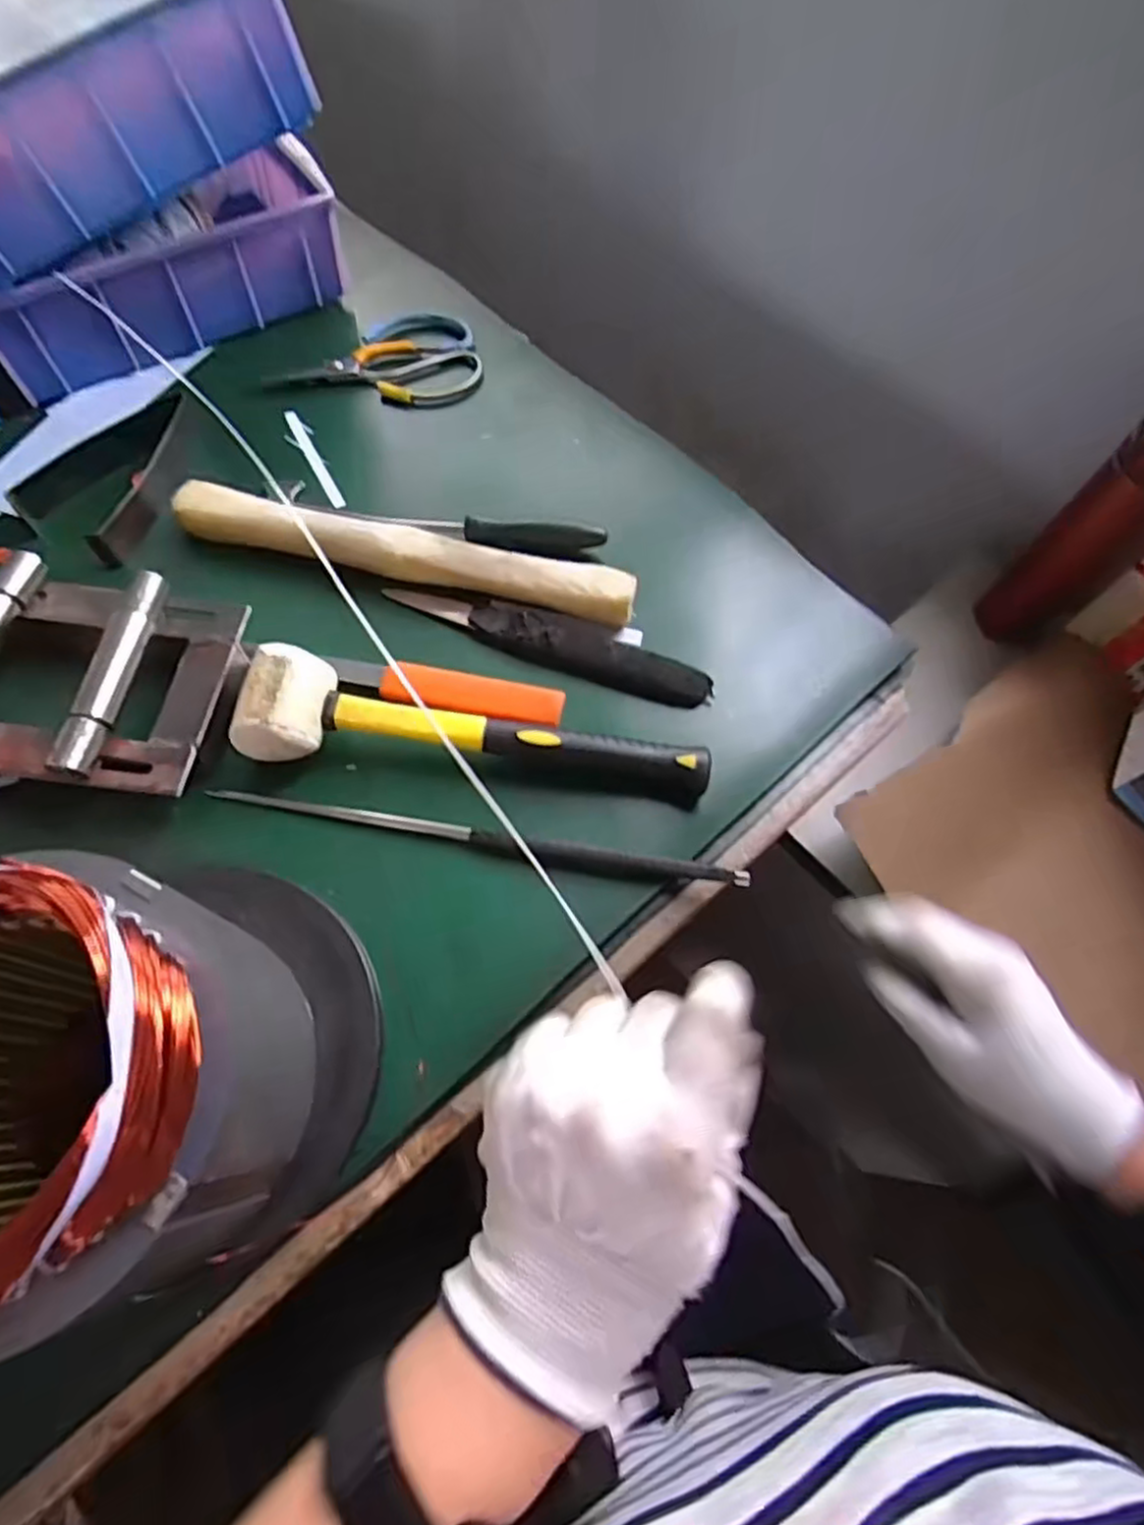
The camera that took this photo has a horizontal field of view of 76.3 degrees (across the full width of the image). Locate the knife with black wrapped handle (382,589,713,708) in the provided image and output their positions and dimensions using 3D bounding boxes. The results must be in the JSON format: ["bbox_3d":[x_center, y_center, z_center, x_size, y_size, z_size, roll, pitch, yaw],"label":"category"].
[{"bbox_3d":[-0.014,-0.084,0.504,0.224,0.032,0.032,20,66,6],"label":"knife with black wrapped handle"}]

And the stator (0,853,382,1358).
[{"bbox_3d":[-0.176,0.118,0.300,0.153,0.185,0.174,34,68,12],"label":"stator"}]

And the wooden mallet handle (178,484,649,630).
[{"bbox_3d":[-0.116,-0.144,0.500,0.318,0.026,0.034,13,65,3],"label":"wooden mallet handle"}]

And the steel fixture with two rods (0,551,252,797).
[{"bbox_3d":[-0.309,-0.052,0.443,0.195,0.047,0.140,9,65,1],"label":"steel fixture with two rods"}]

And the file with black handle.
[{"bbox_3d":[-0.055,0.045,0.435,0.317,0.014,0.015,9,65,2],"label":"file with black handle"}]

